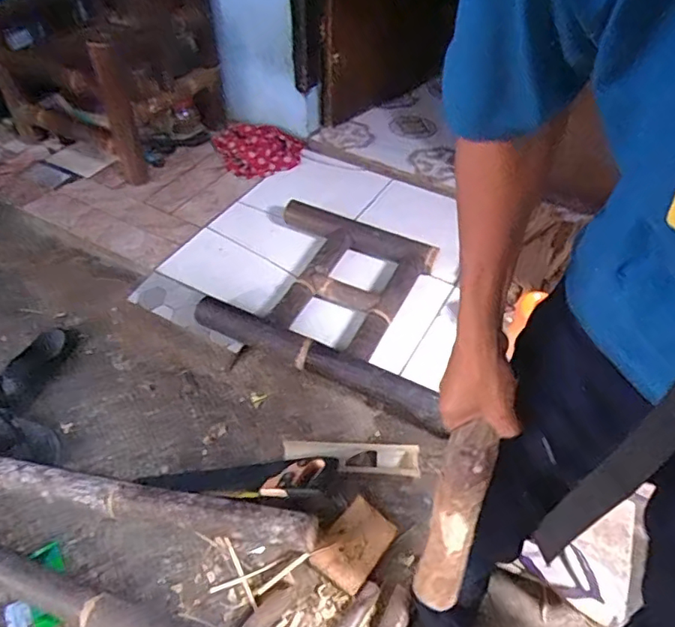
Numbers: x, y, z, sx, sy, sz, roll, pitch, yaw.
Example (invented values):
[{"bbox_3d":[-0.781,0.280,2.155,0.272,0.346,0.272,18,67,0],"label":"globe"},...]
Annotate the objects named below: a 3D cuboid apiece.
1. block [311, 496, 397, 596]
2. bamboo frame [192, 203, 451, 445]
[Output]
[{"bbox_3d":[0.032,0.476,1.125,0.114,0.043,0.171,34,54,27],"label":"block"},{"bbox_3d":[0.035,-0.052,1.484,0.675,0.089,0.534,23,61,14],"label":"bamboo frame"}]

